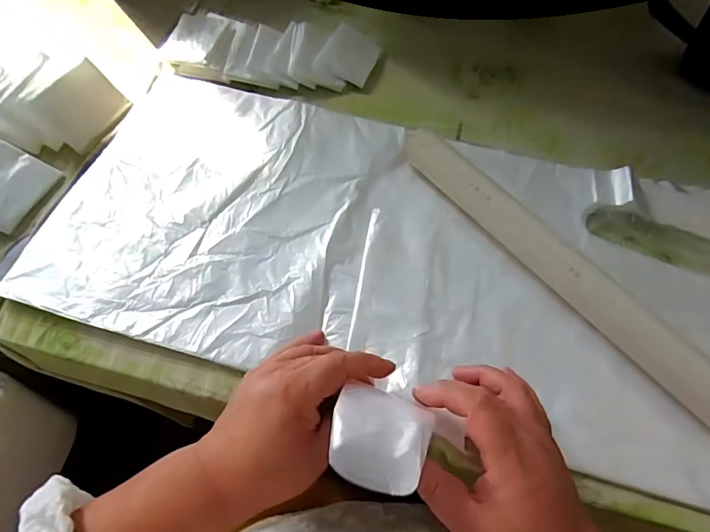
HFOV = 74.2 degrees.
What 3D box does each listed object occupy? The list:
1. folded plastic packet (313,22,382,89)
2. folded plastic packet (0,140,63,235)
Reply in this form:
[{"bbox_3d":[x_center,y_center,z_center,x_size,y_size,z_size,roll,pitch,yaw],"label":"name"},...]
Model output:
[{"bbox_3d":[-0.007,-0.259,0.577,0.064,0.006,0.082,25,70,-1],"label":"folded plastic packet"},{"bbox_3d":[-0.353,-0.083,0.464,0.082,0.011,0.084,27,58,-11],"label":"folded plastic packet"}]

